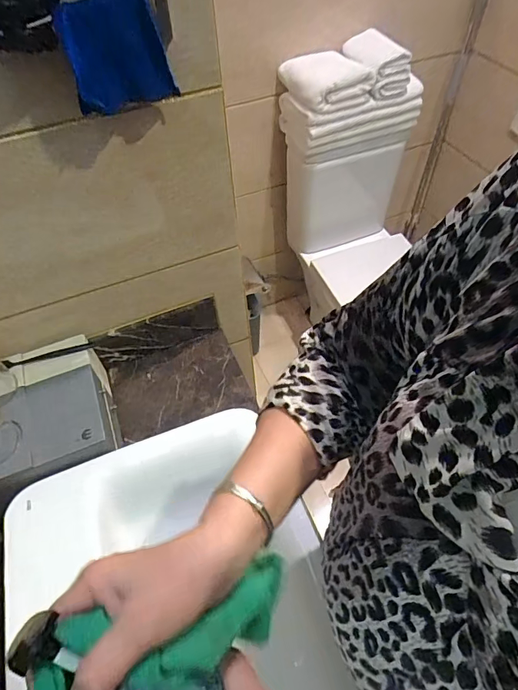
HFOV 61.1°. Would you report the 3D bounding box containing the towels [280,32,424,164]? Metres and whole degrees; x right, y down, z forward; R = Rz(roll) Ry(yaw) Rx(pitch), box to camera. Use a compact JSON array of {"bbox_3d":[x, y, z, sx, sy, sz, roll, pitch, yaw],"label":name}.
[{"bbox_3d":[0.256,-0.719,1.291,0.383,0.272,0.221,-23,54,-14],"label":"towels"}]

